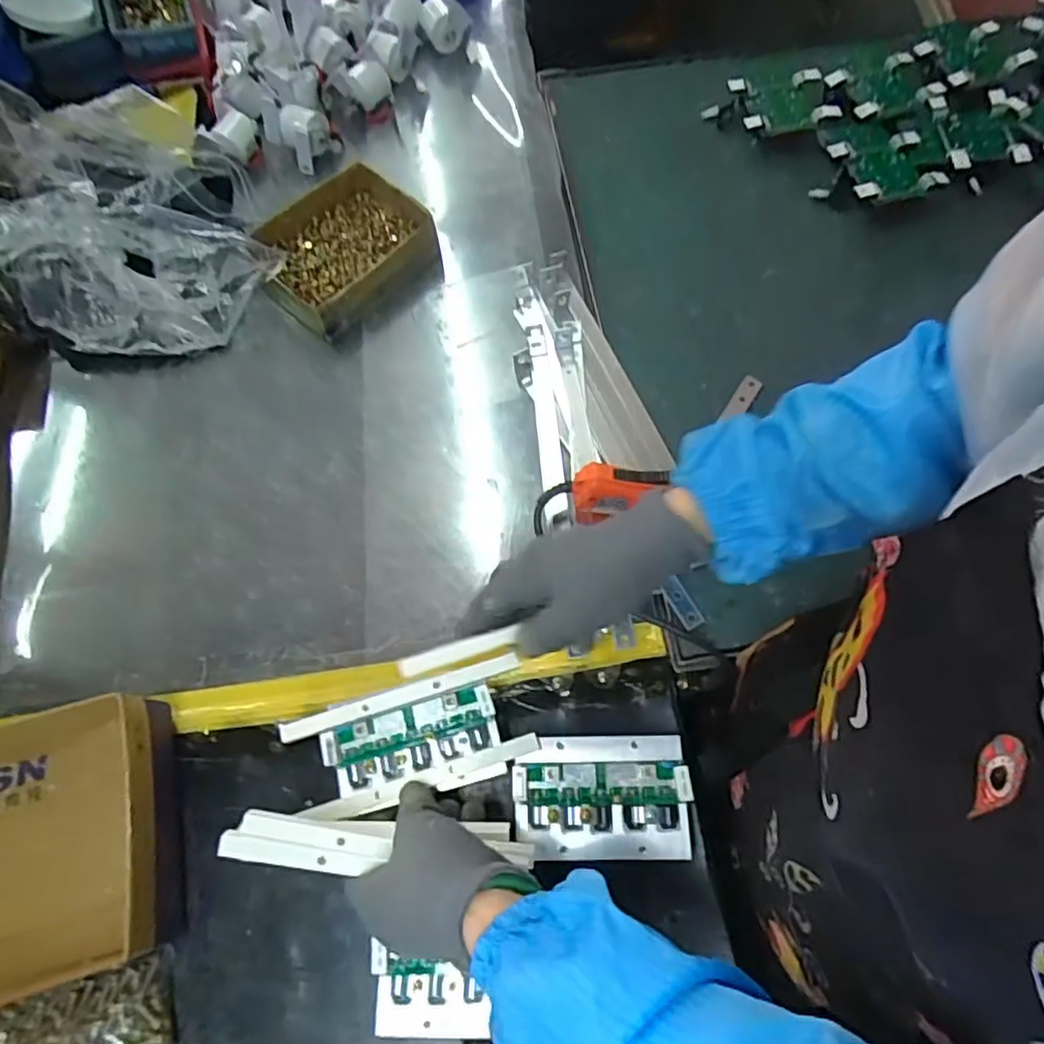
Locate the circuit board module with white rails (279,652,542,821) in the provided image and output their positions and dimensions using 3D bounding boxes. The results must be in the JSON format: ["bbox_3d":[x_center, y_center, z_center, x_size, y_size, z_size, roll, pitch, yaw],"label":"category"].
[{"bbox_3d":[-0.080,0.156,0.469,0.168,0.017,0.081,-15,68,-3],"label":"circuit board module with white rails"}]

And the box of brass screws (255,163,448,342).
[{"bbox_3d":[-0.189,-0.287,0.692,0.184,0.047,0.156,-39,71,-13],"label":"box of brass screws"}]

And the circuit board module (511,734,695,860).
[{"bbox_3d":[0.055,0.191,0.448,0.119,0.023,0.079,-2,67,2],"label":"circuit board module"}]

